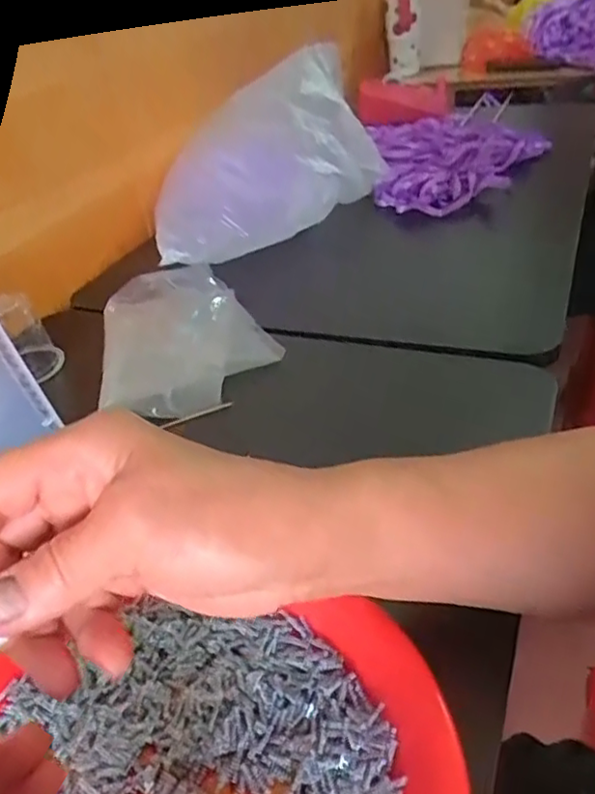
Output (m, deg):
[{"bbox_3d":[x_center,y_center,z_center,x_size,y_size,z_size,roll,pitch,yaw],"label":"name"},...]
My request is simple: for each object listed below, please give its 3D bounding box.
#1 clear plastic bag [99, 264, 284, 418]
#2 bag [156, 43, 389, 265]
[{"bbox_3d":[-0.102,-0.060,0.559,0.139,0.021,0.214,-13,36,-7],"label":"clear plastic bag"},{"bbox_3d":[-0.033,-0.265,0.702,0.319,0.150,0.142,-28,40,-25],"label":"bag"}]

